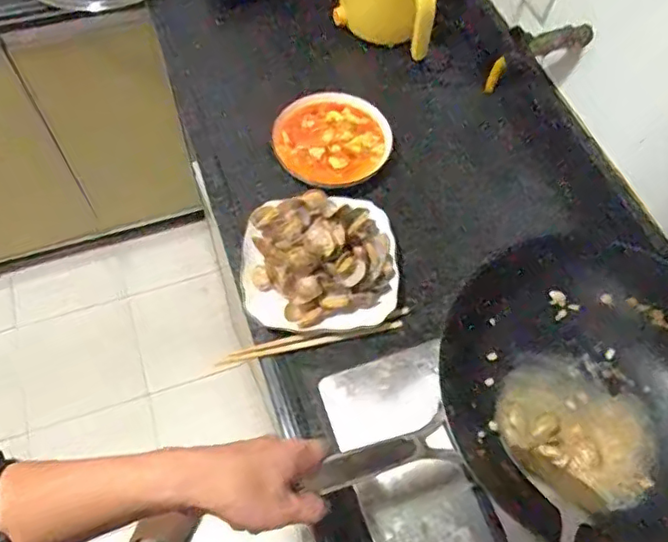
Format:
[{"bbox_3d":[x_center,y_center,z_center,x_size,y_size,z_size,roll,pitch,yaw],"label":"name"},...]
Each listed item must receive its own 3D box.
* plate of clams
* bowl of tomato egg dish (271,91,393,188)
[{"bbox_3d":[-0.017,-0.022,0.743,0.191,0.069,0.182,1,61,-2],"label":"plate of clams"},{"bbox_3d":[0.003,-0.194,0.856,0.169,0.035,0.150,-24,65,-15],"label":"bowl of tomato egg dish"}]

